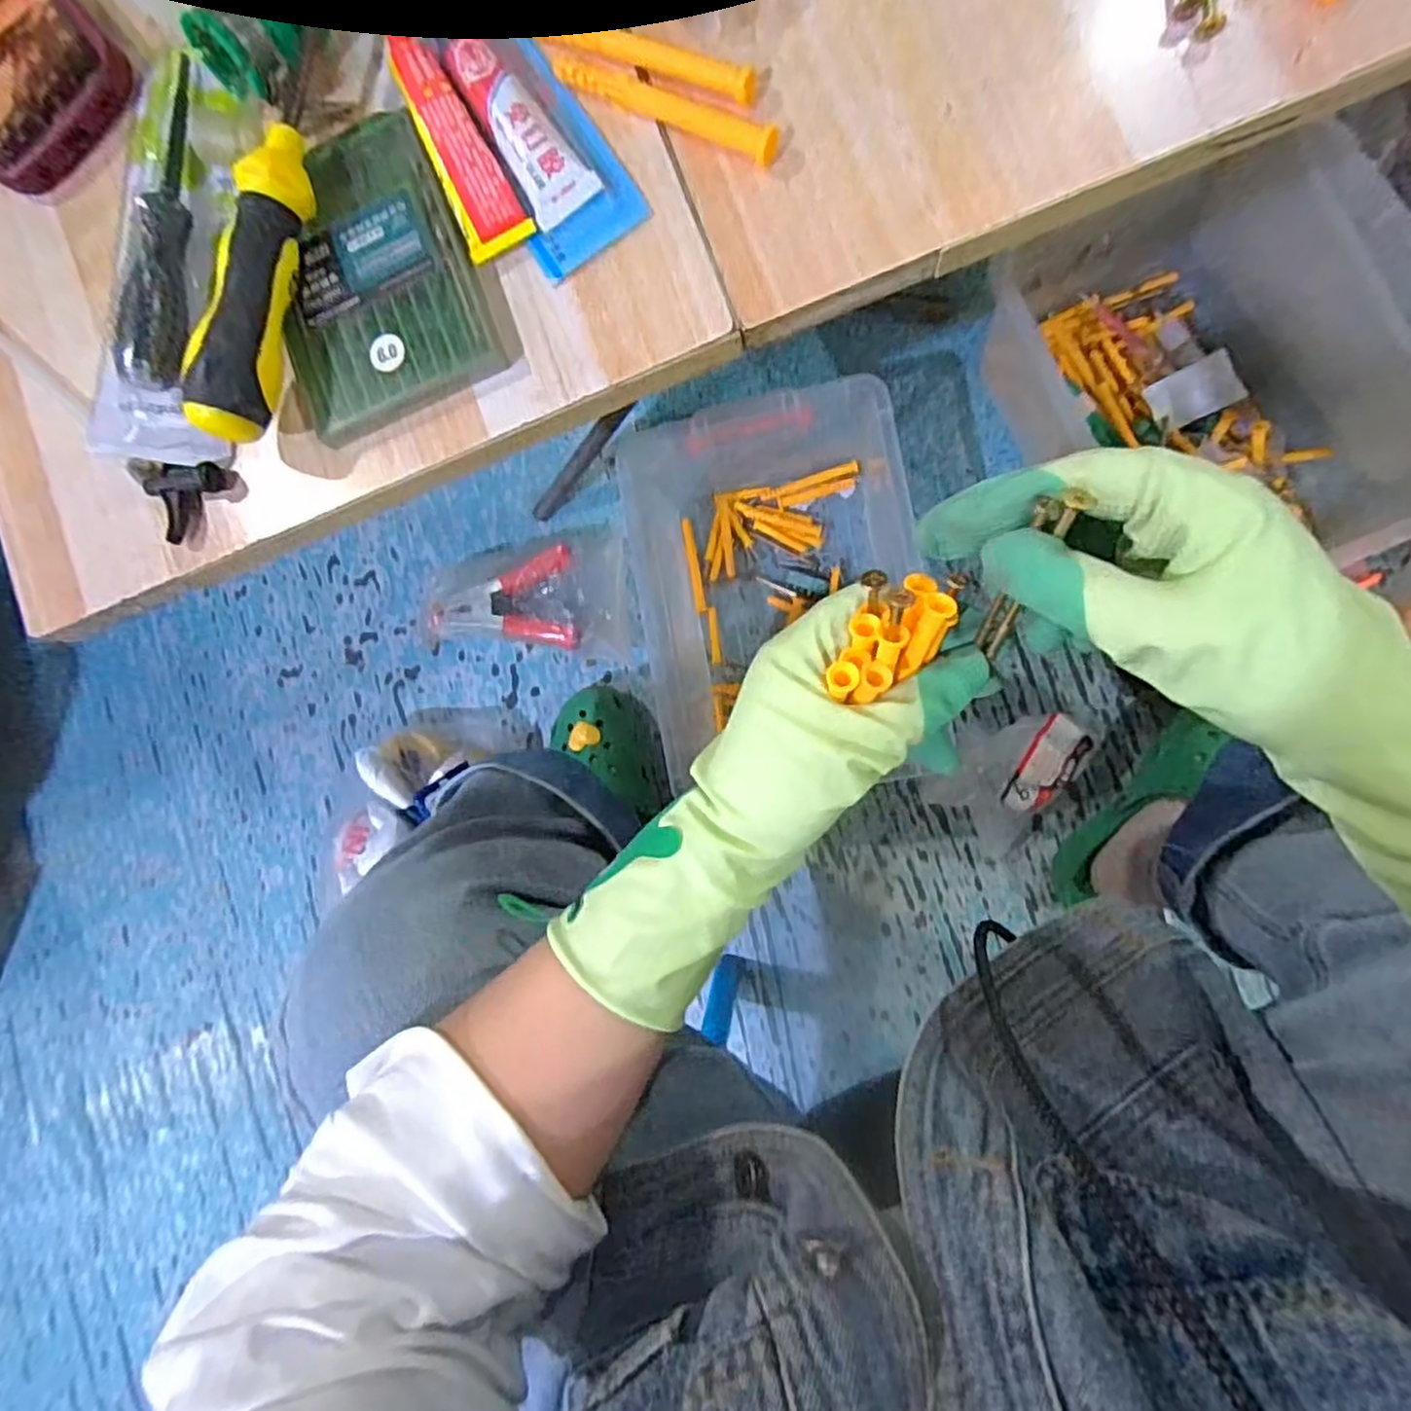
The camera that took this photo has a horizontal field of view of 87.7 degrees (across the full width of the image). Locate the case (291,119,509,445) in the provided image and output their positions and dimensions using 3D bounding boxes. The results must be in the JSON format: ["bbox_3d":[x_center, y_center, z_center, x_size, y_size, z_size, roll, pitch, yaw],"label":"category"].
[{"bbox_3d":[-0.138,-0.175,0.300,0.084,0.010,0.110,-22,85,9],"label":"case"}]

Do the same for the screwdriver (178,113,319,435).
[{"bbox_3d":[-0.177,-0.163,0.283,0.027,0.026,0.116,11,90,10],"label":"screwdriver"}]

